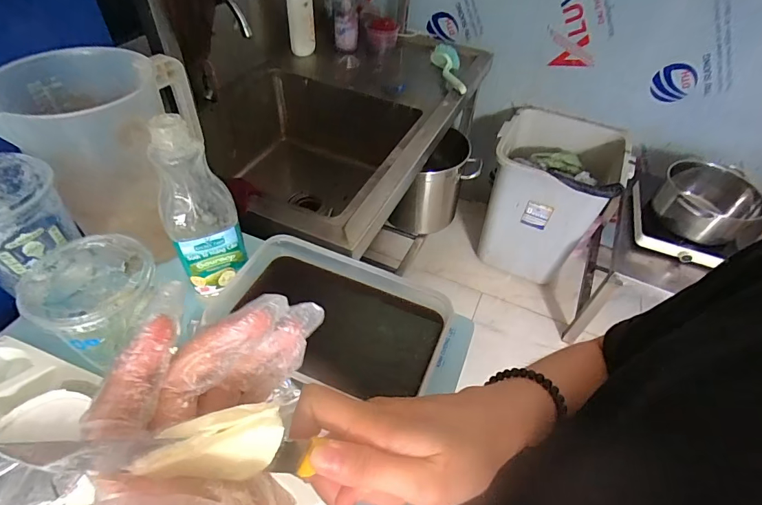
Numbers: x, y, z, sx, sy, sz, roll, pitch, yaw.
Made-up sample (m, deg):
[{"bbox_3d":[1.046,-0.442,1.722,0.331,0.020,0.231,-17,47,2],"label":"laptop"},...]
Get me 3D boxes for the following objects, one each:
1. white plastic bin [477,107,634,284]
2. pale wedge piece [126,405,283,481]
[{"bbox_3d":[0.637,-0.218,1.603,0.421,0.468,0.435,19,49,13],"label":"white plastic bin"},{"bbox_3d":[-0.064,0.073,0.156,0.050,0.020,0.018,5,42,-34],"label":"pale wedge piece"}]

